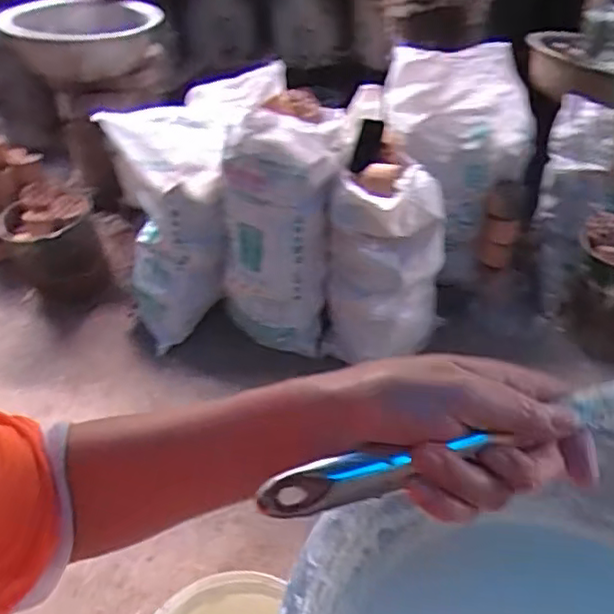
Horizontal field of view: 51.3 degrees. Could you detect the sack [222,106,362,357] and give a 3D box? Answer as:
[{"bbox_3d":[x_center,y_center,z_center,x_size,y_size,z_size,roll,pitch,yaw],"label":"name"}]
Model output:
[{"bbox_3d":[-0.058,-0.249,1.895,0.330,0.656,0.347,8,40,15],"label":"sack"}]

